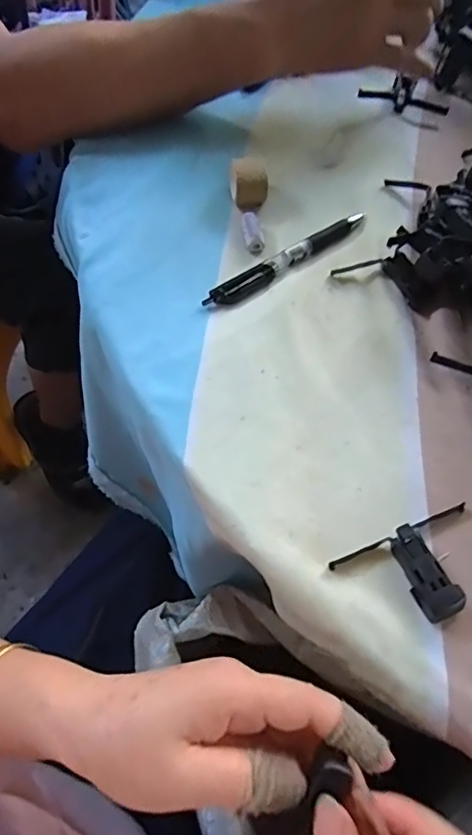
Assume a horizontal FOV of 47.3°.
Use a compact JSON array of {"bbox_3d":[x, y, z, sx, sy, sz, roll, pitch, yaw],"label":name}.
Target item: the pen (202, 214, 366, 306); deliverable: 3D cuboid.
[{"bbox_3d":[0.039,-0.114,0.388,0.140,0.007,0.017,-32,66,-17],"label":"pen"}]

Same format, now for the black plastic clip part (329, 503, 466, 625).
[{"bbox_3d":[0.097,0.080,0.280,0.080,0.014,0.048,-20,63,-11],"label":"black plastic clip part"}]

